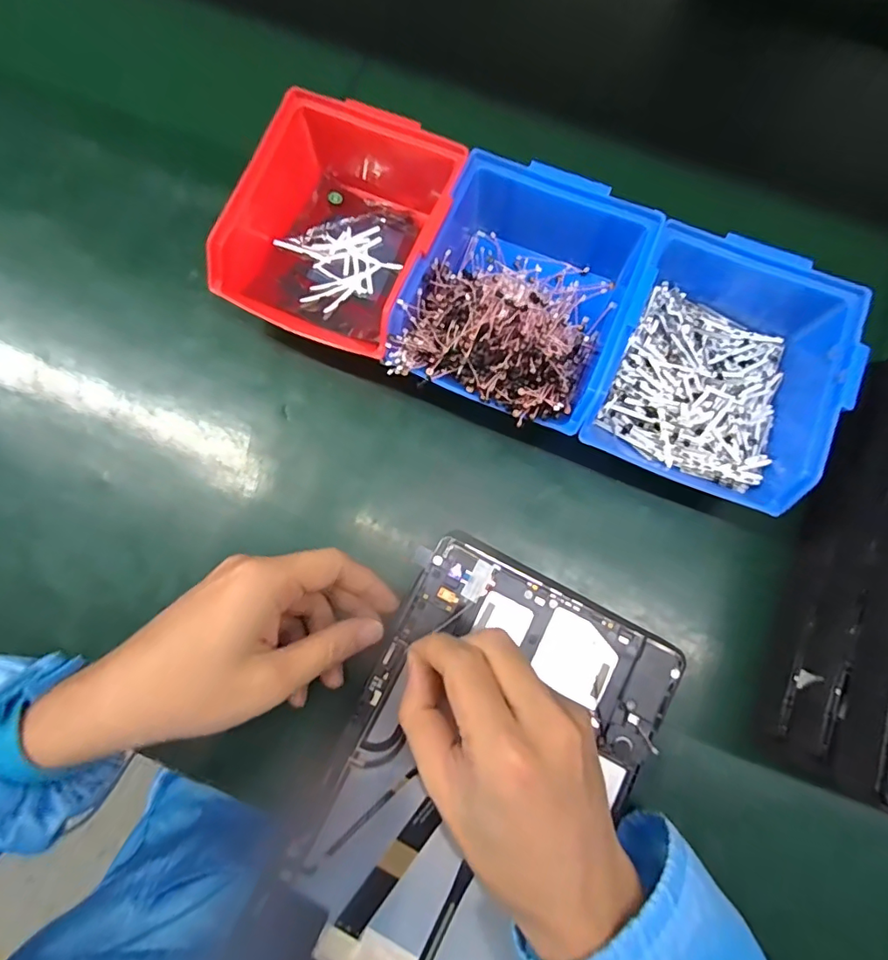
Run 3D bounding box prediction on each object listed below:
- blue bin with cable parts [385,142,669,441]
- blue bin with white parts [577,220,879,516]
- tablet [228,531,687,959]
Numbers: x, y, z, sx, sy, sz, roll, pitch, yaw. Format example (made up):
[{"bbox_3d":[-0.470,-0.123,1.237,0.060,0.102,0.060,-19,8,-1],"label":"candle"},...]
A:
[{"bbox_3d":[0.047,-0.108,0.321,0.125,0.068,0.146,21,79,4],"label":"blue bin with cable parts"},{"bbox_3d":[0.165,-0.072,0.313,0.120,0.069,0.149,24,79,4],"label":"blue bin with white parts"},{"bbox_3d":[0.013,0.168,0.273,0.152,0.010,0.244,27,80,5],"label":"tablet"}]

